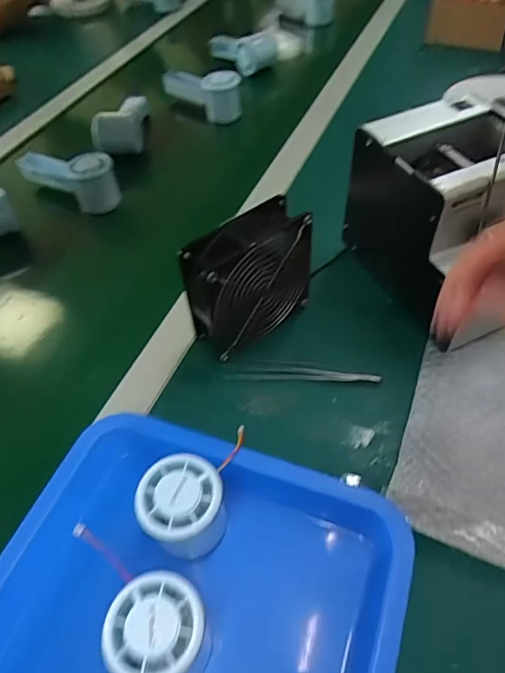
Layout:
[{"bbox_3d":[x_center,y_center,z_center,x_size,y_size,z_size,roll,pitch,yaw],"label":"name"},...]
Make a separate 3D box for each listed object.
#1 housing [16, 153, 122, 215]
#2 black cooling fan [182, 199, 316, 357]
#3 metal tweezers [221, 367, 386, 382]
[{"bbox_3d":[-0.253,-0.220,0.670,0.147,0.067,0.057,20,54,20],"label":"housing"},{"bbox_3d":[-0.001,-0.053,0.461,0.113,0.111,0.054,-37,56,-24],"label":"black cooling fan"},{"bbox_3d":[0.045,0.033,0.457,0.141,0.006,0.014,0,50,5],"label":"metal tweezers"}]

